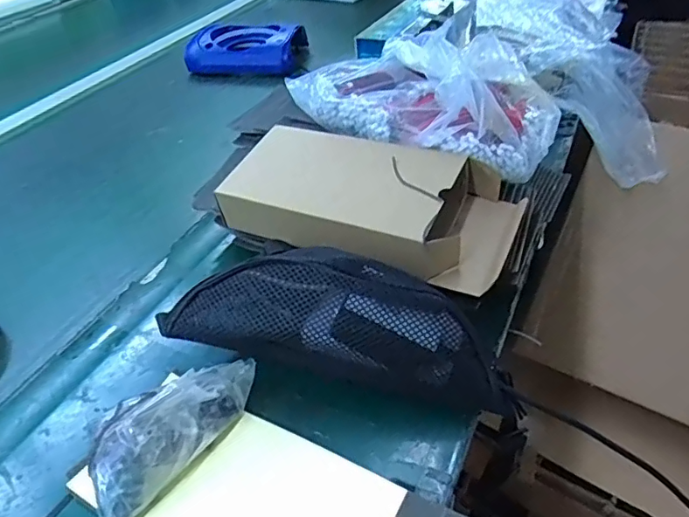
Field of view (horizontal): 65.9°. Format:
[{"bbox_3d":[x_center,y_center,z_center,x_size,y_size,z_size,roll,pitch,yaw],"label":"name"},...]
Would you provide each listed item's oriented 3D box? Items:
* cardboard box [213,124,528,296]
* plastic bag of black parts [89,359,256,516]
[{"bbox_3d":[0.025,-0.060,0.552,0.295,0.083,0.137,17,46,22],"label":"cardboard box"},{"bbox_3d":[-0.135,0.132,0.421,0.150,0.081,0.045,-35,48,-29],"label":"plastic bag of black parts"}]

